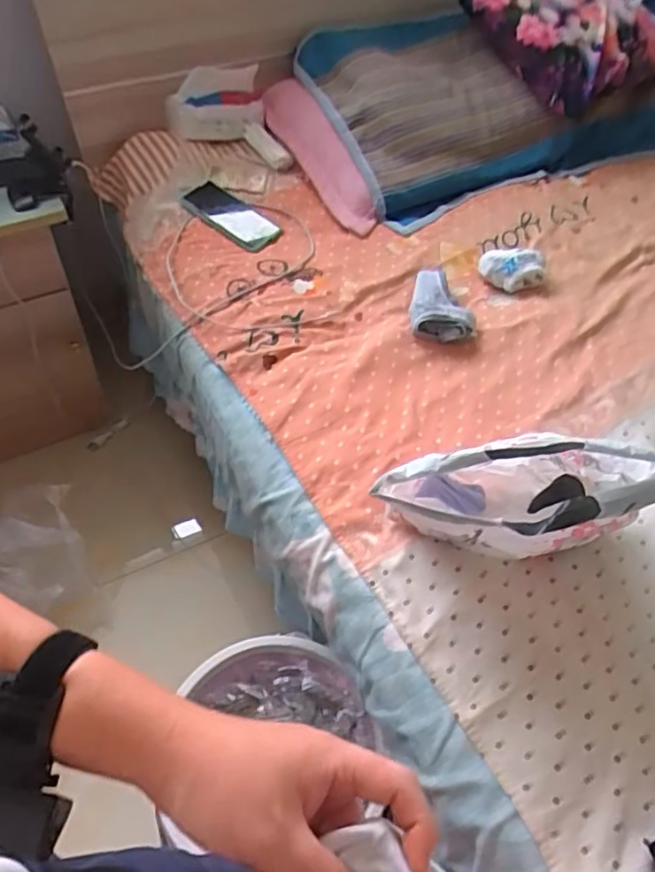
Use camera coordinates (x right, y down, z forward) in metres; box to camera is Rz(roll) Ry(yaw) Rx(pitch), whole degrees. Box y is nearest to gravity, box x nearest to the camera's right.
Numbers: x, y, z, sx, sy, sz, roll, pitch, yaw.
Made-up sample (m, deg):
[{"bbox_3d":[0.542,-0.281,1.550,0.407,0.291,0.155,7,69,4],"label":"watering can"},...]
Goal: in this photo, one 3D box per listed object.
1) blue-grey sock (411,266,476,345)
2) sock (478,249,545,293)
[{"bbox_3d":[0.158,-0.189,0.906,0.084,0.035,0.153,2,51,1],"label":"blue-grey sock"},{"bbox_3d":[0.270,-0.248,0.945,0.097,0.035,0.069,21,53,18],"label":"sock"}]

